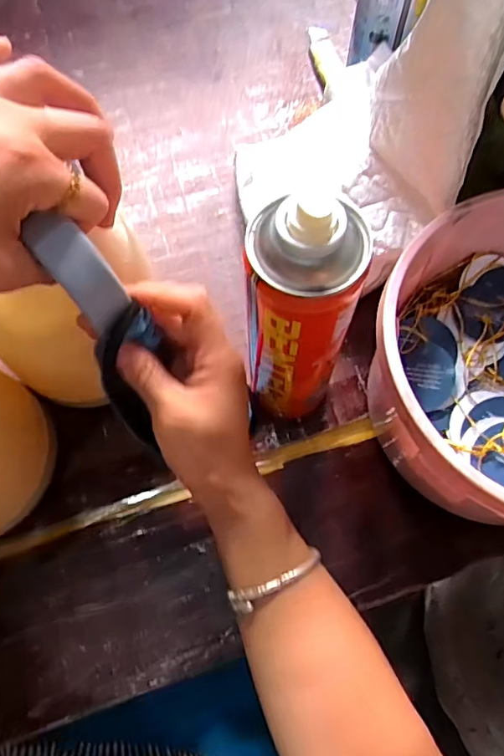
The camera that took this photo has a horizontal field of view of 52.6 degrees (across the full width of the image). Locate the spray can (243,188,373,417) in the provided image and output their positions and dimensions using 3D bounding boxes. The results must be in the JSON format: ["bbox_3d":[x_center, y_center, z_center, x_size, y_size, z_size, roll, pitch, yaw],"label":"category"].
[{"bbox_3d":[0.024,-0.029,0.323,0.065,0.212,0.051,-1,71,1],"label":"spray can"}]

